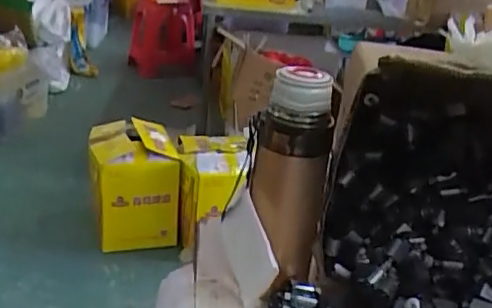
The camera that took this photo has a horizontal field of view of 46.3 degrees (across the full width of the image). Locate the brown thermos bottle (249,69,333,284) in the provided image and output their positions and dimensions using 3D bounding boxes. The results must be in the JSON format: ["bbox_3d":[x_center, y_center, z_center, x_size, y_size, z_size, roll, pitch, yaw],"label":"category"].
[{"bbox_3d":[0.036,0.039,0.523,0.067,0.218,0.070,10,24,7],"label":"brown thermos bottle"}]

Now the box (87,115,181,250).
[{"bbox_3d":[-0.357,0.103,1.830,0.252,0.307,0.307,-3,25,-20],"label":"box"}]

